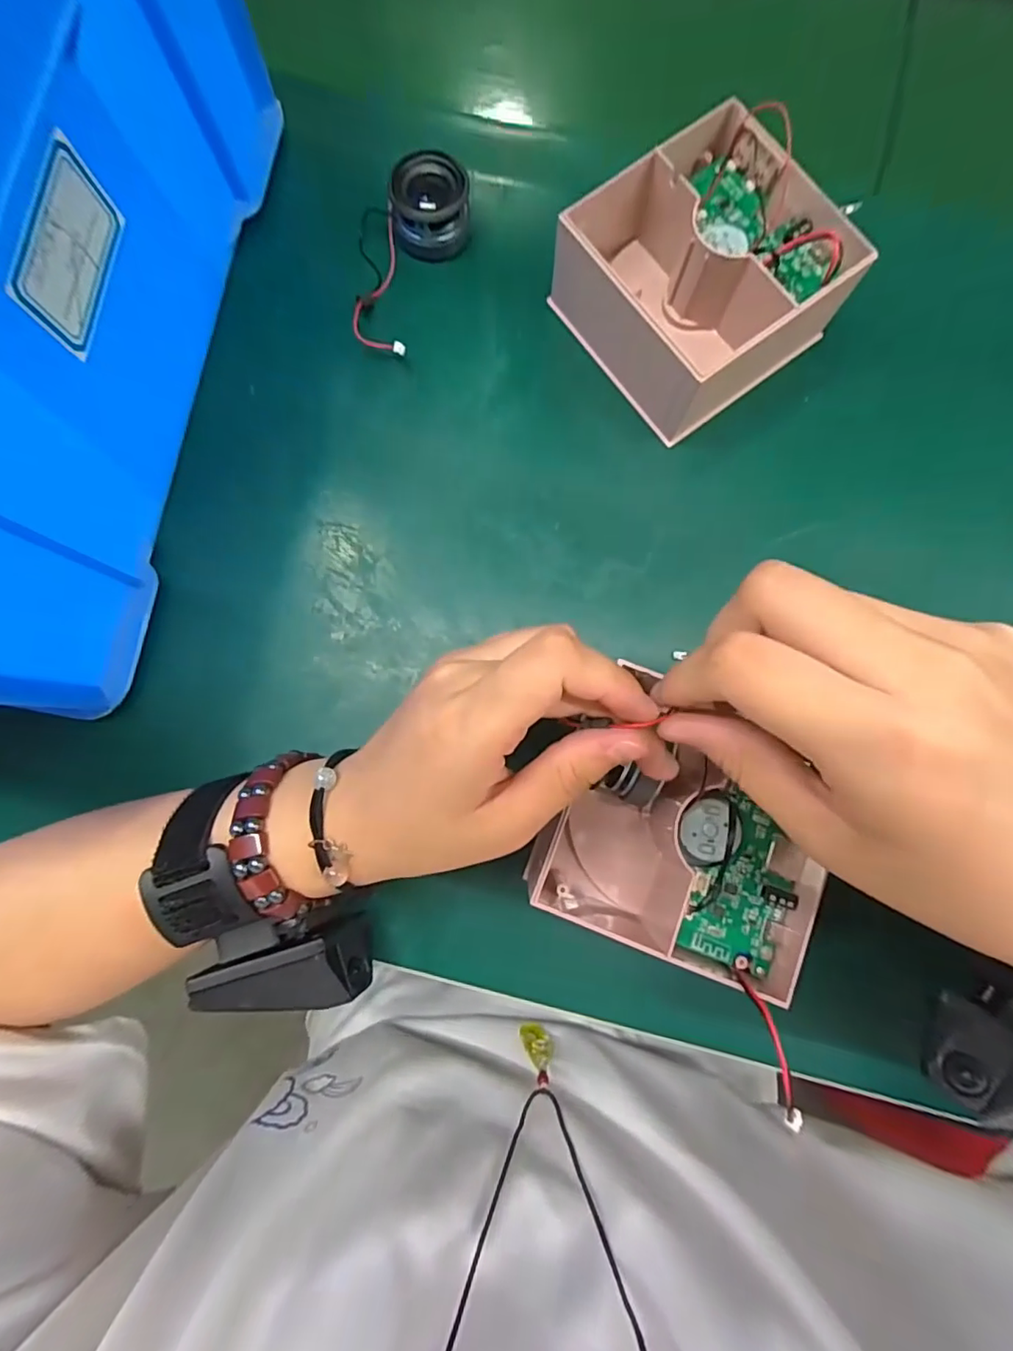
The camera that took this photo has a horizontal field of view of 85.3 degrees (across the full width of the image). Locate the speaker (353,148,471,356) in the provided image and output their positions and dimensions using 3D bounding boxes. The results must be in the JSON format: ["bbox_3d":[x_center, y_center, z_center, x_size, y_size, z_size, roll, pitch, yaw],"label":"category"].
[{"bbox_3d":[-0.047,-0.207,0.275,0.056,0.025,0.092,1,81,0],"label":"speaker"}]

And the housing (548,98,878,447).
[{"bbox_3d":[0.095,-0.190,0.262,0.112,0.049,0.107,-39,83,-4],"label":"housing"}]

